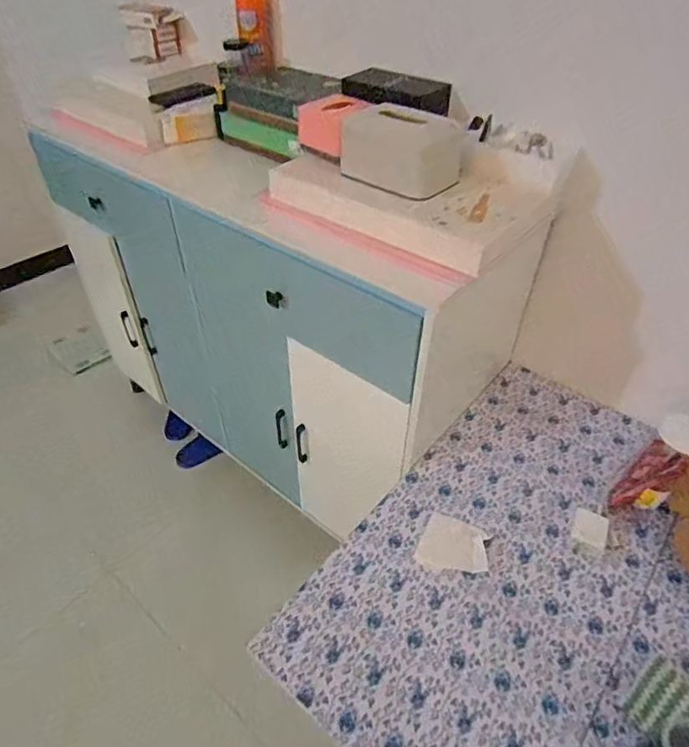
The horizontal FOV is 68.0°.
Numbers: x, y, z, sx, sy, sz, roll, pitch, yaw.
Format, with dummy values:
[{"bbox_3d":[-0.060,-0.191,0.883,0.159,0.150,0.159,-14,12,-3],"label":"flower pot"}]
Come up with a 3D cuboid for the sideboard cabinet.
[{"bbox_3d":[-0.151,-0.176,1.300,1.084,0.772,0.532,34,52,29],"label":"sideboard cabinet"}]

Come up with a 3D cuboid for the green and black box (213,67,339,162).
[{"bbox_3d":[-0.145,-0.552,1.077,0.267,0.130,0.145,31,51,27],"label":"green and black box"}]

